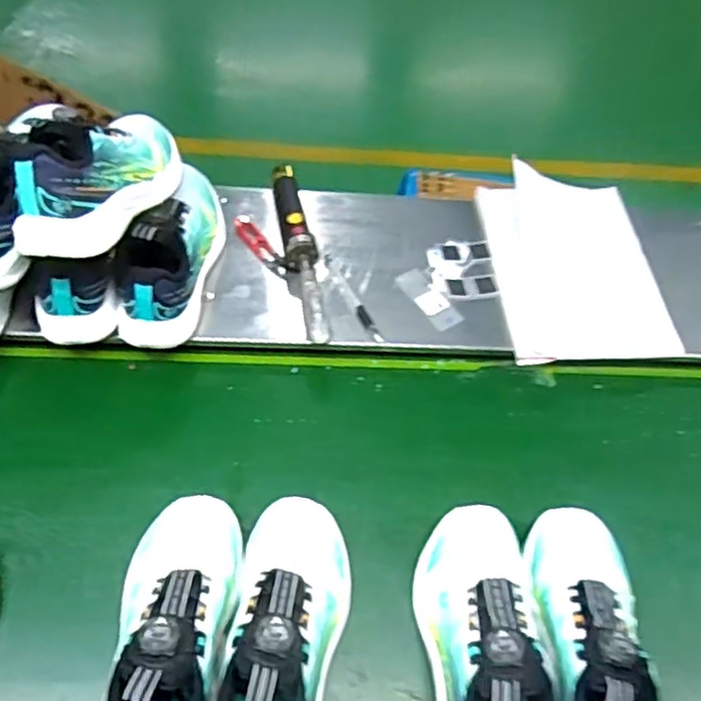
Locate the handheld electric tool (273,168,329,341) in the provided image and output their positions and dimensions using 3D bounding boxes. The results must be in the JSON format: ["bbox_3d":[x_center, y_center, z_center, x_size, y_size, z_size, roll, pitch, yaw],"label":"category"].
[{"bbox_3d":[-0.058,-0.122,0.779,0.034,0.036,0.254,-5,55,-10],"label":"handheld electric tool"}]

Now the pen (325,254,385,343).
[{"bbox_3d":[0.002,-0.060,0.767,0.016,0.012,0.130,-21,58,-18],"label":"pen"}]

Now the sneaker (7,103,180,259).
[{"bbox_3d":[-0.233,-0.171,0.625,0.089,0.100,0.209,17,54,5],"label":"sneaker"}]

